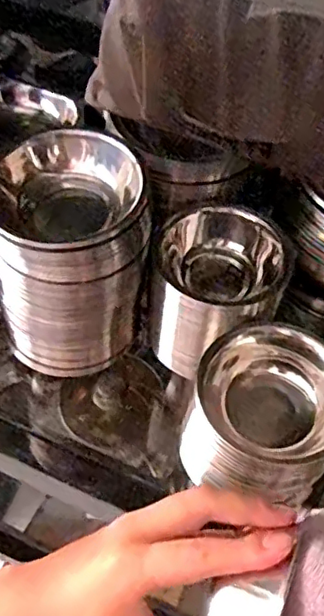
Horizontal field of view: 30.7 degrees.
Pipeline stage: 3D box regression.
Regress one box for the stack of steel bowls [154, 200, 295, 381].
[{"bbox_3d":[0.044,0.002,0.561,0.111,0.162,0.102,1,52,-3],"label":"stack of steel bowls"}]

